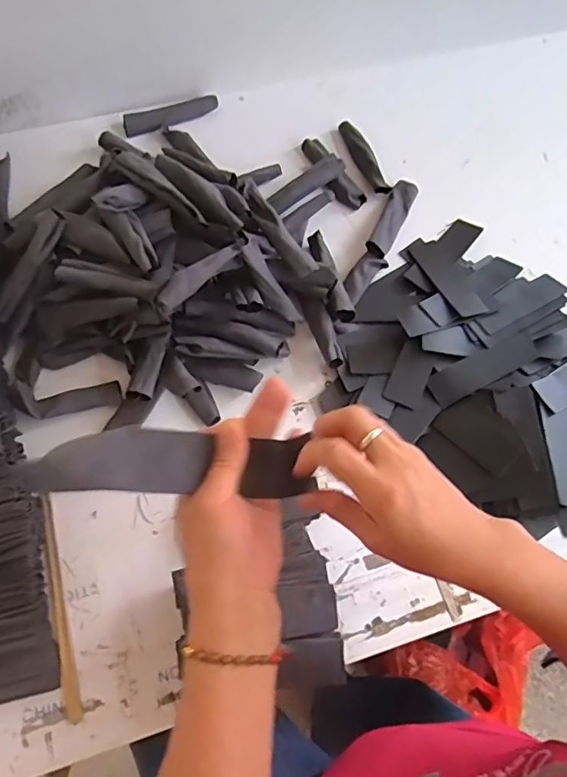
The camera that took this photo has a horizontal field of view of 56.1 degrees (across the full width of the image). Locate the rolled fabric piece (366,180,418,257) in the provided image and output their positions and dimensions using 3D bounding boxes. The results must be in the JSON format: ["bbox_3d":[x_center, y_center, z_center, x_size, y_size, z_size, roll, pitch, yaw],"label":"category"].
[{"bbox_3d":[0.163,-0.259,0.801,0.038,0.030,0.146,25,70,6],"label":"rolled fabric piece"}]

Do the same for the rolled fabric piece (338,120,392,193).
[{"bbox_3d":[0.123,-0.372,0.837,0.029,0.016,0.154,-20,72,-10],"label":"rolled fabric piece"}]

